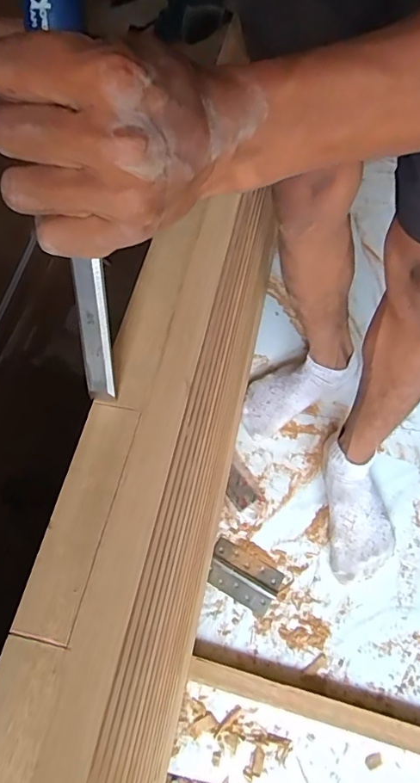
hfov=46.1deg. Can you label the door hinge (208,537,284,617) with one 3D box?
[{"bbox_3d":[0.054,0.310,0.829,0.122,0.007,0.075,27,68,15],"label":"door hinge"}]

